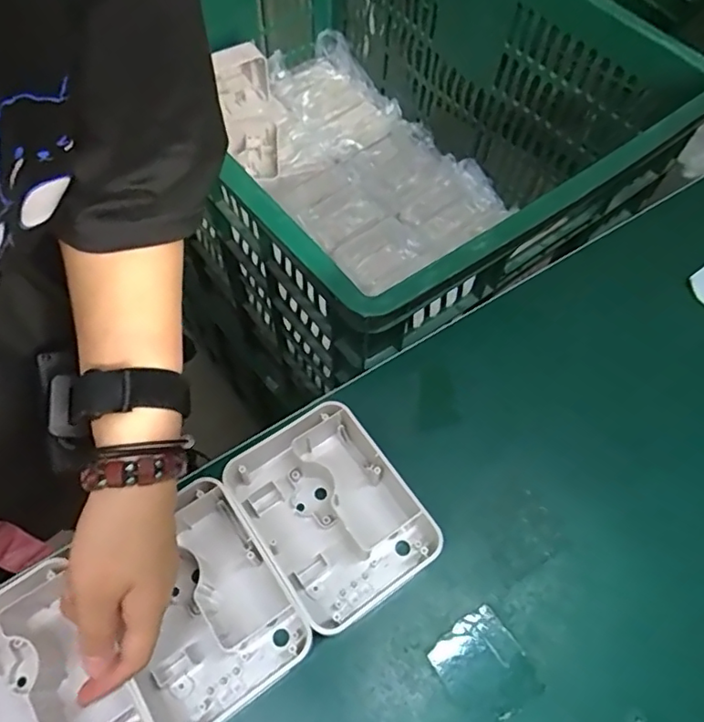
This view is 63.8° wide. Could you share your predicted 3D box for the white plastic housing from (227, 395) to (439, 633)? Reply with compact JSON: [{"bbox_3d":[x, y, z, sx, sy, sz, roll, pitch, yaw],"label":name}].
[{"bbox_3d":[-0.015,0.099,0.382,0.101,0.039,0.132,-31,67,-18],"label":"white plastic housing"}]

